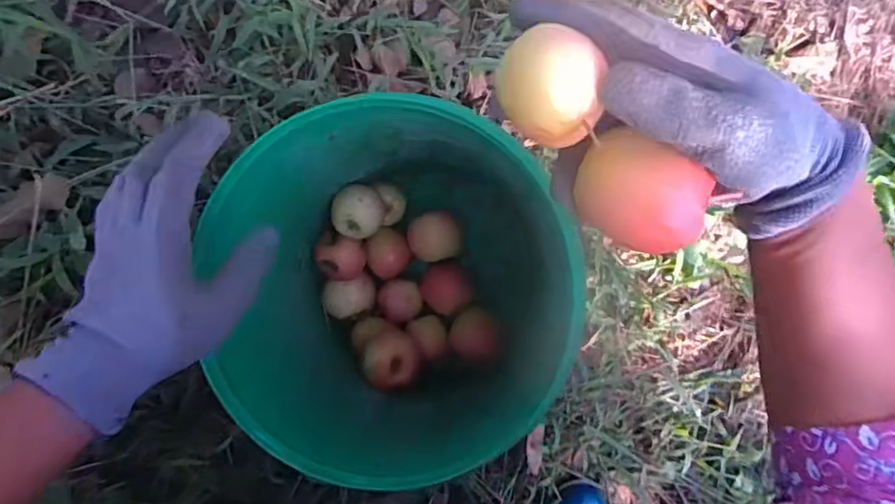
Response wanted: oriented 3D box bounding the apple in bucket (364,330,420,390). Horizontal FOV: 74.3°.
[{"bbox_3d":[-0.051,0.103,0.576,0.050,0.058,0.054,27,89,-2],"label":"apple in bucket"}]

